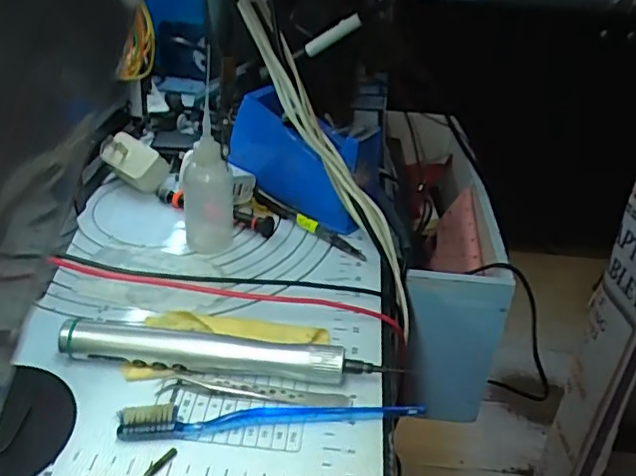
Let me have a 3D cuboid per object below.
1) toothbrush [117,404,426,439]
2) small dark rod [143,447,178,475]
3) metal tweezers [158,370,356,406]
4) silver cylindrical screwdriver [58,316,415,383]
[{"bbox_3d":[-0.024,0.101,0.334,0.167,0.012,0.014,0,33,-10],"label":"toothbrush"},{"bbox_3d":[-0.085,0.118,0.307,0.007,0.004,0.027,25,36,26],"label":"small dark rod"},{"bbox_3d":[-0.036,0.089,0.352,0.110,0.007,0.014,5,32,-2],"label":"metal tweezers"},{"bbox_3d":[-0.054,0.072,0.361,0.199,0.024,0.021,6,32,0],"label":"silver cylindrical screwdriver"}]

